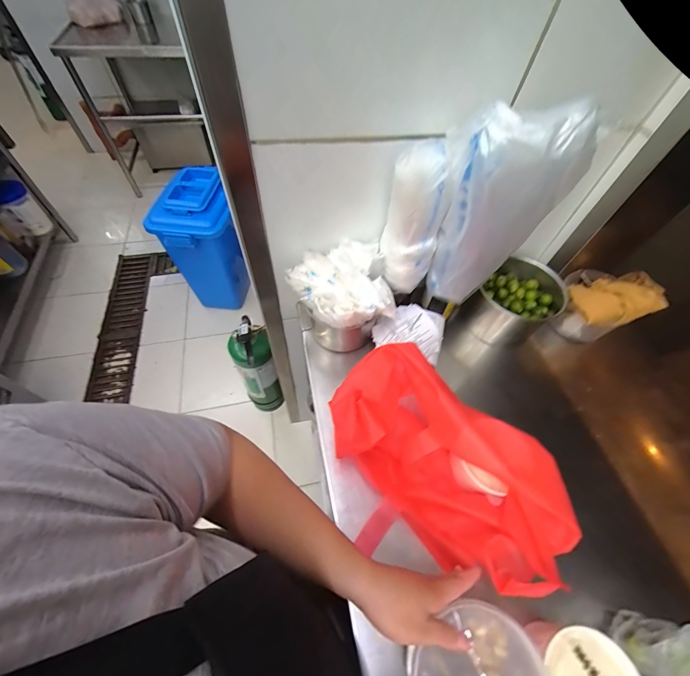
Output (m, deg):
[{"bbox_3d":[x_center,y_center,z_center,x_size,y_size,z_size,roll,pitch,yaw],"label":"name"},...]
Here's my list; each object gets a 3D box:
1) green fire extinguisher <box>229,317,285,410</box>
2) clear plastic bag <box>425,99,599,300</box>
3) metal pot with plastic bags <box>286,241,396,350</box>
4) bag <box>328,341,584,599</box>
[{"bbox_3d":[-0.289,0.124,1.036,0.115,0.464,0.113,1,54,-2],"label":"green fire extinguisher"},{"bbox_3d":[0.212,-0.175,0.462,0.125,0.291,0.116,-20,58,-16],"label":"clear plastic bag"},{"bbox_3d":[-0.008,-0.066,0.593,0.169,0.171,0.152,-18,57,-15],"label":"metal pot with plastic bags"},{"bbox_3d":[0.139,0.182,0.438,0.352,0.162,0.227,23,57,13],"label":"bag"}]

